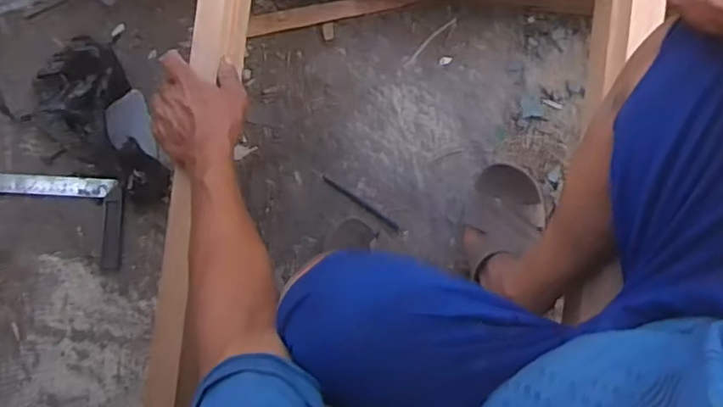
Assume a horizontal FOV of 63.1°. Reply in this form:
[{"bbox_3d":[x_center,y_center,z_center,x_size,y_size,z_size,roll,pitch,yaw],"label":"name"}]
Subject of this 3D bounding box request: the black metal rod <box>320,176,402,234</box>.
[{"bbox_3d":[0.000,0.000,0.871,0.136,0.014,0.010,36,89,-1],"label":"black metal rod"}]

